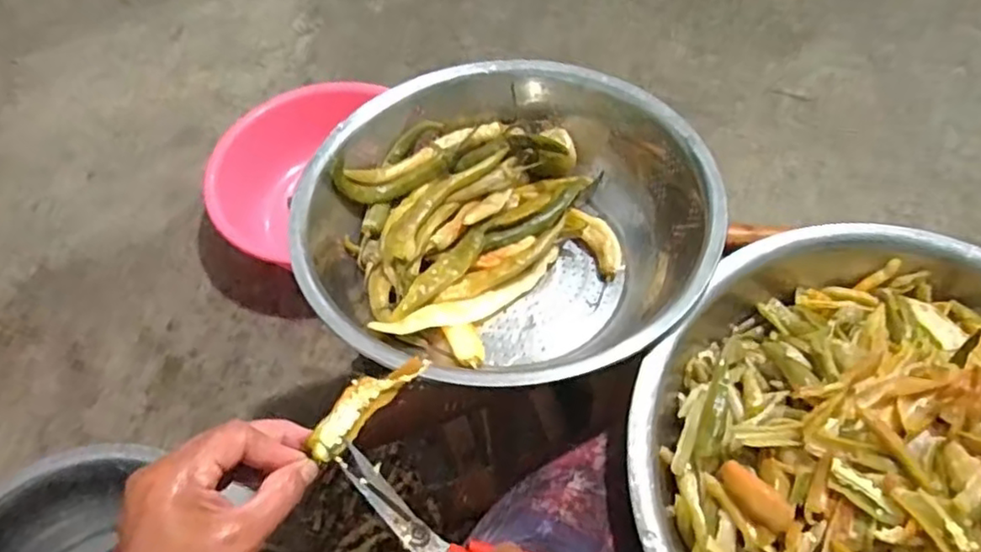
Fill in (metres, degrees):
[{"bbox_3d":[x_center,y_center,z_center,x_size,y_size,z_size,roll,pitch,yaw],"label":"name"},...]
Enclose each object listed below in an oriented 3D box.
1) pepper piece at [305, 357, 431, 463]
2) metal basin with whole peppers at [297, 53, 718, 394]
[{"bbox_3d":[-0.081,0.080,0.414,0.029,0.015,0.092,29,44,21],"label":"pepper piece"},{"bbox_3d":[0.016,-0.045,0.572,0.329,0.101,0.324,0,58,-1],"label":"metal basin with whole peppers"}]

